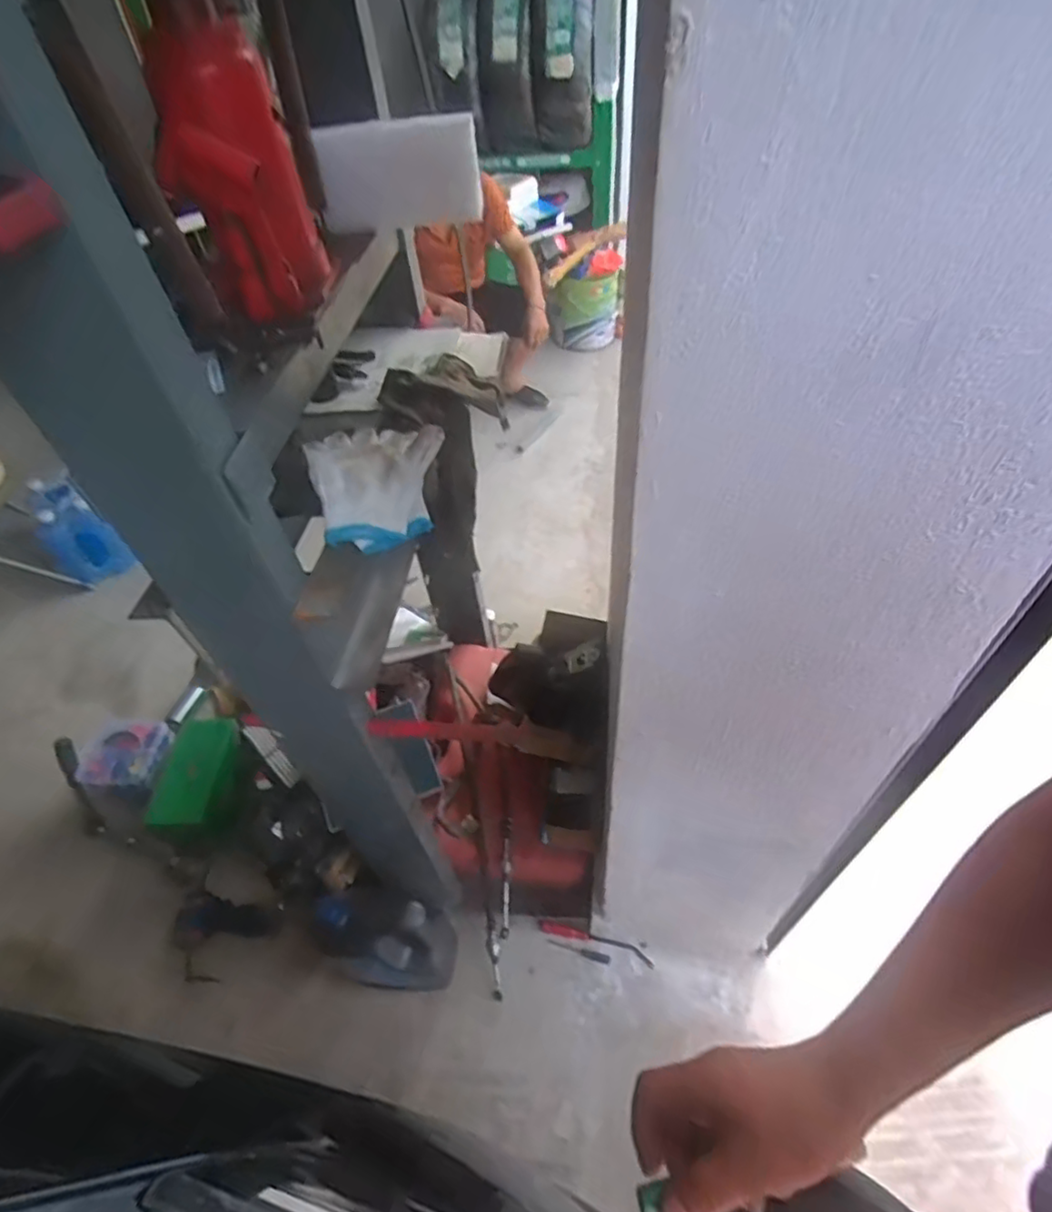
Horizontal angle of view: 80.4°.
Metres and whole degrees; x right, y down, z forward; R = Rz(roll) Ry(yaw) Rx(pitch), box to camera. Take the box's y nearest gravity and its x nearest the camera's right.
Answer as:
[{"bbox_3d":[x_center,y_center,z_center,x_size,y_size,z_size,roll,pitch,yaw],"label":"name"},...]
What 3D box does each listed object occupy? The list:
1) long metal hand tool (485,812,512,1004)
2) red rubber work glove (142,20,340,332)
[{"bbox_3d":[-0.051,0.573,1.197,0.042,0.023,0.306,3,73,10],"label":"long metal hand tool"},{"bbox_3d":[-0.266,-0.392,0.581,0.120,0.226,0.083,-25,29,-15],"label":"red rubber work glove"}]

